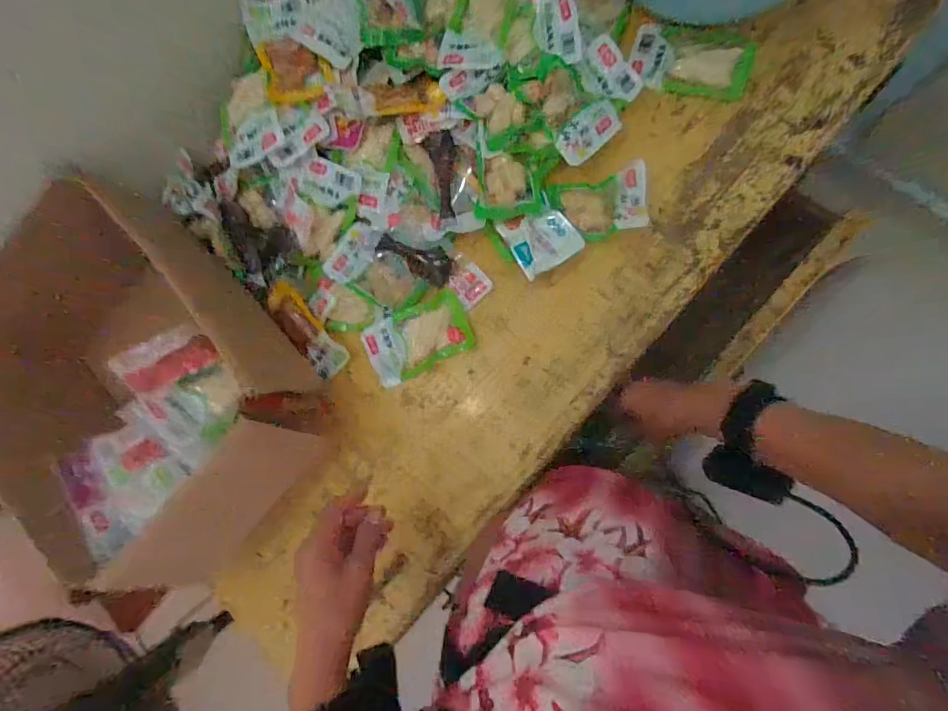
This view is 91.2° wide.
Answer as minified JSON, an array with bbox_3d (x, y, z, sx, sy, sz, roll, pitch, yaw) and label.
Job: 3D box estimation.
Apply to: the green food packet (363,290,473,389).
[{"bbox_3d":[-0.073,-0.027,0.585,0.133,0.006,0.091,-24,79,10],"label":"green food packet"}]

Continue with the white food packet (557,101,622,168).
[{"bbox_3d":[0.131,-0.256,0.534,0.077,0.012,0.044,-38,101,-3],"label":"white food packet"}]

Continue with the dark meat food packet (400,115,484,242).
[{"bbox_3d":[-0.037,-0.222,0.568,0.084,0.014,0.144,-11,82,12],"label":"dark meat food packet"}]

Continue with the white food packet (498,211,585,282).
[{"bbox_3d":[0.079,-0.140,0.550,0.075,0.009,0.076,-32,78,8],"label":"white food packet"}]

